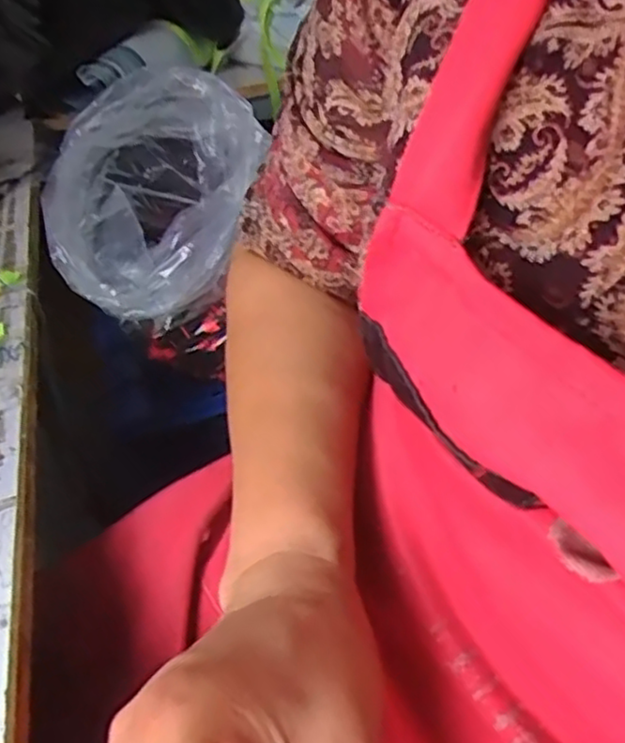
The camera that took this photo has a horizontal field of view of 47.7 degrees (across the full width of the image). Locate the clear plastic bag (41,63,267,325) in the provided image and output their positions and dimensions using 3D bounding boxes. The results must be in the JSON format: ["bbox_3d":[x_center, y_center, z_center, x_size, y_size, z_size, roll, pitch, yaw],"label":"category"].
[{"bbox_3d":[-0.164,-0.189,0.747,0.237,0.181,0.237,-18,38,-15],"label":"clear plastic bag"}]

